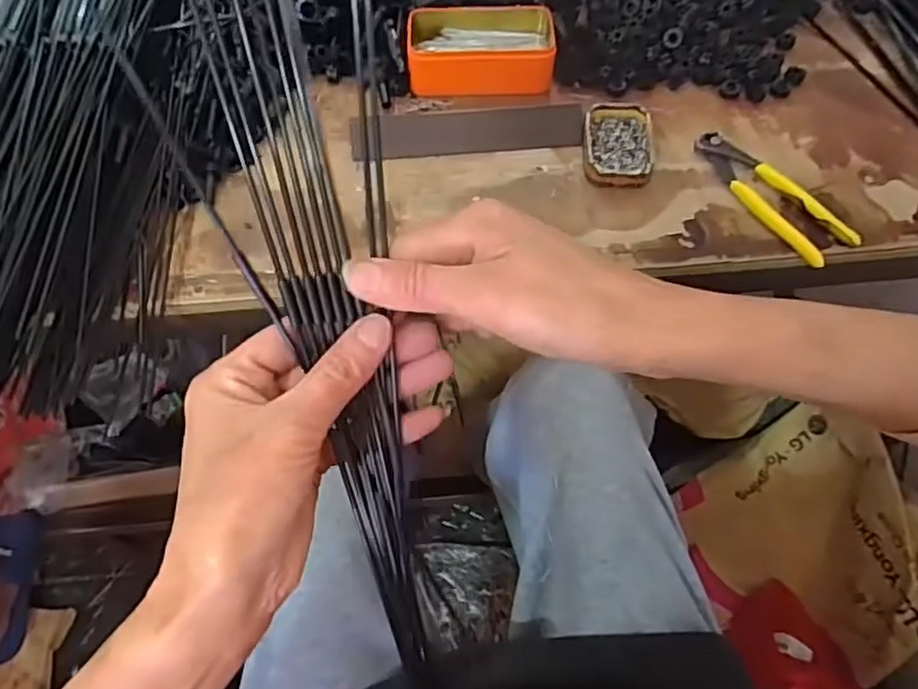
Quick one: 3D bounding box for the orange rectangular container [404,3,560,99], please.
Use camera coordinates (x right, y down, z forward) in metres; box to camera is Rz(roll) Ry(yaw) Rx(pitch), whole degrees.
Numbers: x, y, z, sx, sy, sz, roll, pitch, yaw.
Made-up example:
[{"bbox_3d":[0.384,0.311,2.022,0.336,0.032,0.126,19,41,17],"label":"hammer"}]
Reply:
[{"bbox_3d":[0.022,-0.295,0.673,0.144,0.046,0.082,1,58,0],"label":"orange rectangular container"}]

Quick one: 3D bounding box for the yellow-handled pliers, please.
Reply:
[{"bbox_3d":[0.273,-0.135,0.595,0.047,0.020,0.163,-26,61,-16],"label":"yellow-handled pliers"}]

